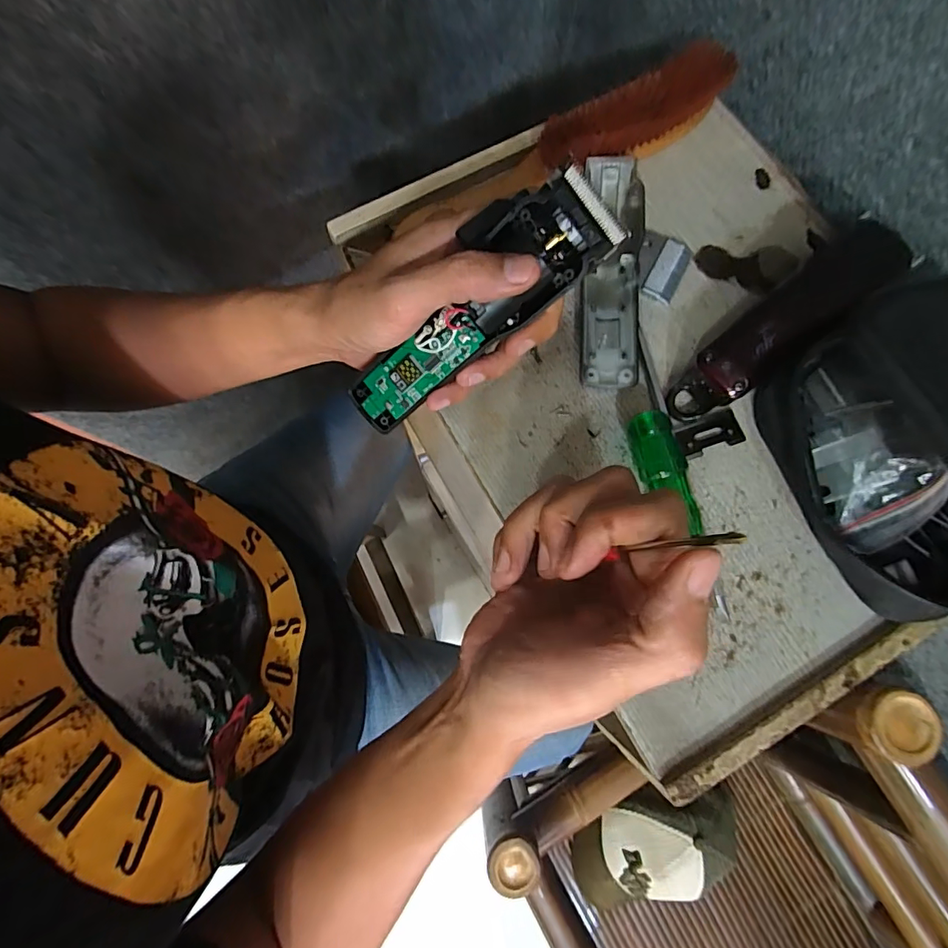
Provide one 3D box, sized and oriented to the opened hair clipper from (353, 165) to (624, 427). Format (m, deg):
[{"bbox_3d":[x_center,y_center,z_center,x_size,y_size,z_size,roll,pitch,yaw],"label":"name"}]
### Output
[{"bbox_3d":[-0.006,-0.083,0.252,0.163,0.025,0.048,-36,77,27],"label":"opened hair clipper"}]

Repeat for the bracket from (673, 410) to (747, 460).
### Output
[{"bbox_3d":[0.143,-0.024,0.291,0.039,0.004,0.021,-19,77,-6],"label":"bracket"}]

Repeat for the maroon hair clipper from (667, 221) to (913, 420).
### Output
[{"bbox_3d":[0.178,-0.086,0.277,0.145,0.027,0.037,-40,79,5],"label":"maroon hair clipper"}]

